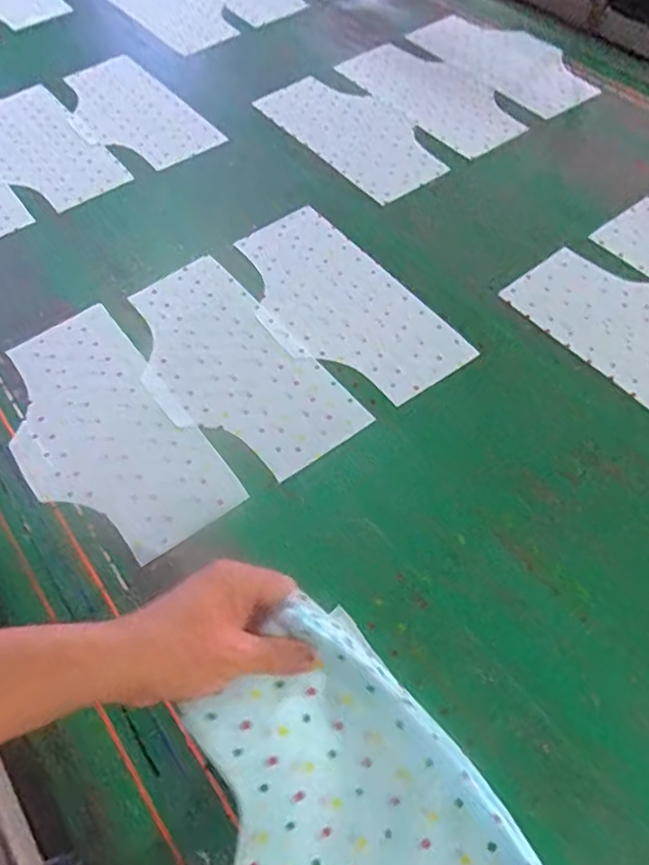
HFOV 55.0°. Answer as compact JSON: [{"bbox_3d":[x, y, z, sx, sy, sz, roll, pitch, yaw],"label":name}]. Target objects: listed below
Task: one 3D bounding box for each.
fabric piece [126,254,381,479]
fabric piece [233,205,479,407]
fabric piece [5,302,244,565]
[{"bbox_3d":[-0.111,-0.076,0.697,0.162,0.008,0.320,-34,61,-17],"label":"fabric piece"},{"bbox_3d":[0.009,-0.155,0.740,0.165,0.004,0.321,-32,61,-18],"label":"fabric piece"},{"bbox_3d":[-0.238,-0.004,0.659,0.163,0.006,0.327,-33,62,-19],"label":"fabric piece"}]

